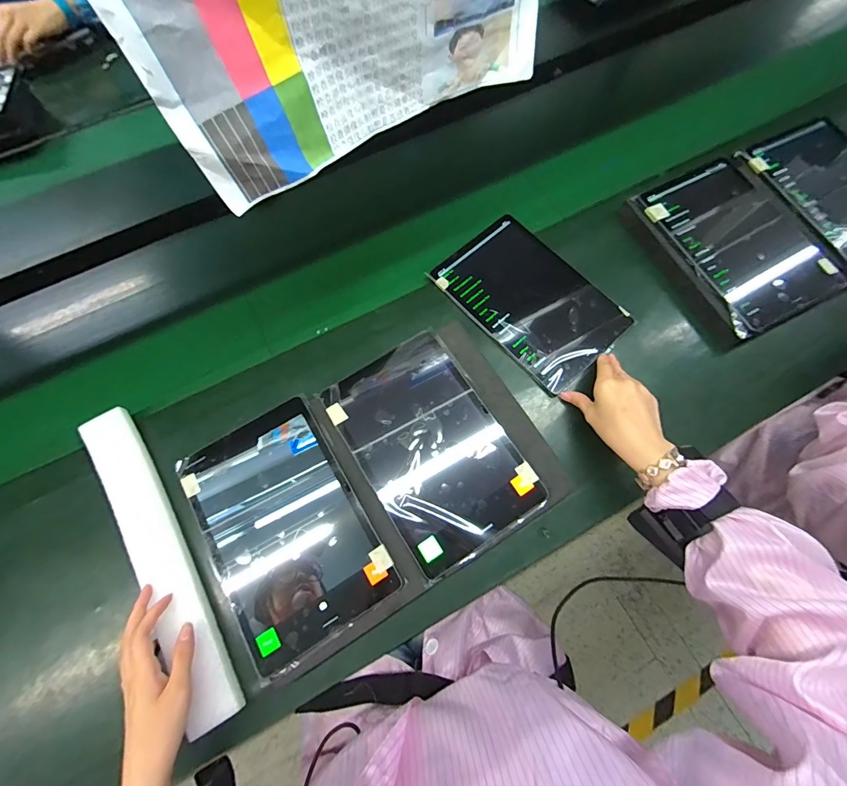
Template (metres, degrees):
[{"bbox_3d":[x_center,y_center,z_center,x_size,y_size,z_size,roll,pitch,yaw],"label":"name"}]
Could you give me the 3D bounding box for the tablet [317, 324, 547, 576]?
[{"bbox_3d":[0.009,0.064,0.467,0.168,0.009,0.263,-31,75,-10],"label":"tablet"}]

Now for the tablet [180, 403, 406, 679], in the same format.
[{"bbox_3d":[-0.161,0.150,0.436,0.166,0.016,0.257,-31,73,-8],"label":"tablet"}]

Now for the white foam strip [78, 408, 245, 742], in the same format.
[{"bbox_3d":[-0.301,0.179,0.425,0.057,0.019,0.365,-34,73,-9],"label":"white foam strip"}]

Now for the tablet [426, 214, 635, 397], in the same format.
[{"bbox_3d":[0.159,-0.142,0.564,0.173,0.013,0.257,-40,74,-11],"label":"tablet"}]

